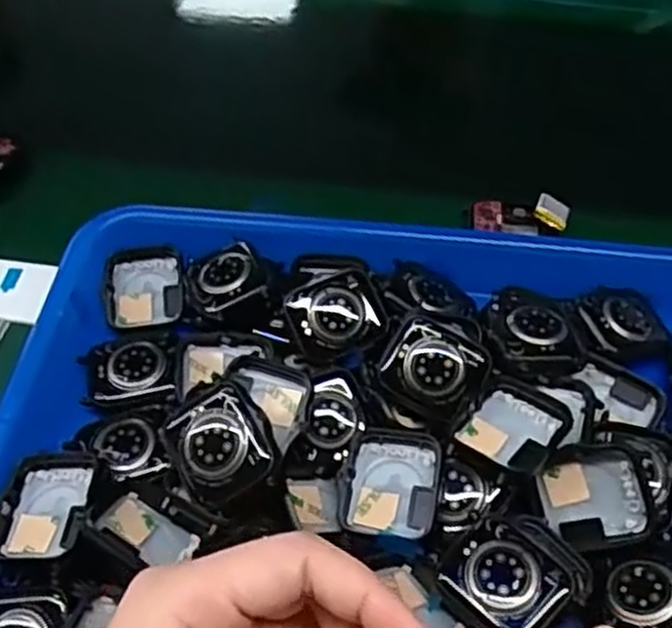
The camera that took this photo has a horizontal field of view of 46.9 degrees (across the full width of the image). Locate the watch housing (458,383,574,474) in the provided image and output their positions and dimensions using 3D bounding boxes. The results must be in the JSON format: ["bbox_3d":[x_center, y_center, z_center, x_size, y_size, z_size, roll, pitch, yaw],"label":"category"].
[{"bbox_3d":[0.068,0.045,0.297,0.035,0.015,0.035,31,57,23],"label":"watch housing"}]

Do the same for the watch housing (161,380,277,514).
[{"bbox_3d":[-0.044,0.047,0.280,0.035,0.007,0.041,-38,66,1],"label":"watch housing"}]

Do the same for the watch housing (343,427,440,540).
[{"bbox_3d":[0.021,0.062,0.293,0.034,0.014,0.041,8,51,7],"label":"watch housing"}]

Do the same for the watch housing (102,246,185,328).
[{"bbox_3d":[-0.090,-0.013,0.364,0.035,0.010,0.040,-3,66,-14],"label":"watch housing"}]

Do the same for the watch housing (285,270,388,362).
[{"bbox_3d":[0.000,0.001,0.333,0.037,0.006,0.033,-23,79,-13],"label":"watch housing"}]

